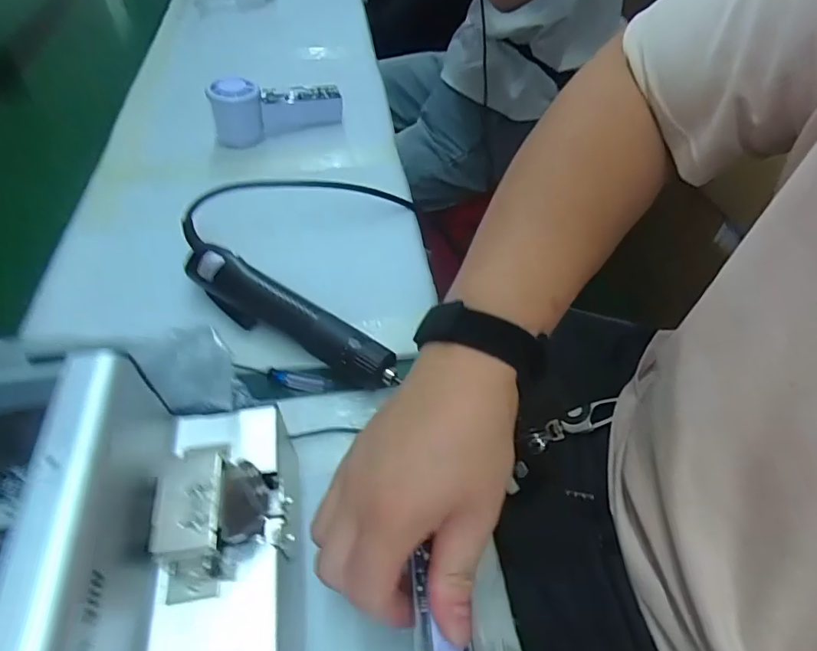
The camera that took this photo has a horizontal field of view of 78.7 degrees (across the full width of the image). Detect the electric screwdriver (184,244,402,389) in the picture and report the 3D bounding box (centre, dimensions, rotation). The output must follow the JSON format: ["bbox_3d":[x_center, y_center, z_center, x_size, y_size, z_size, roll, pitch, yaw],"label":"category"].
[{"bbox_3d":[-0.101,-0.007,0.396,0.208,0.040,0.043,29,56,21],"label":"electric screwdriver"}]

